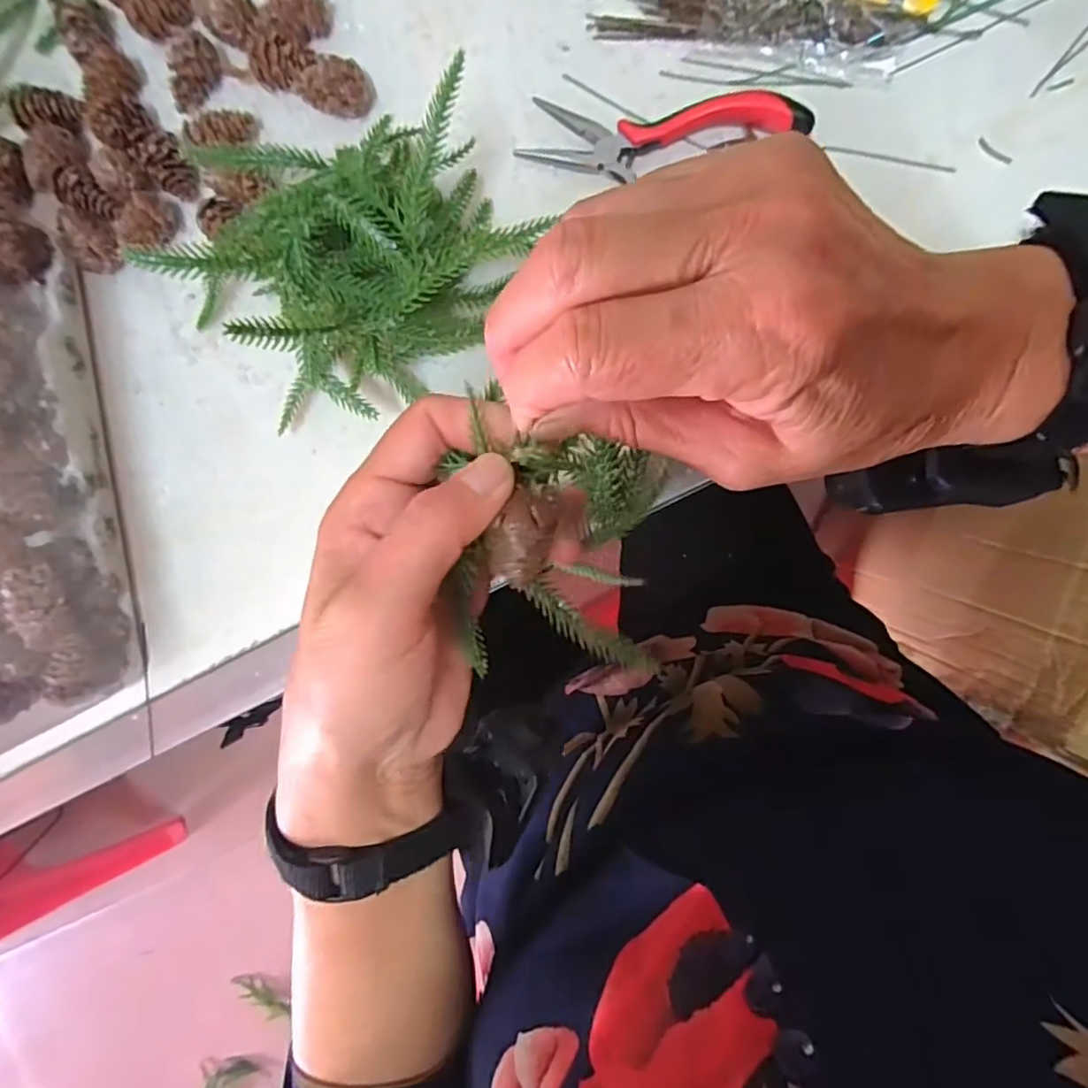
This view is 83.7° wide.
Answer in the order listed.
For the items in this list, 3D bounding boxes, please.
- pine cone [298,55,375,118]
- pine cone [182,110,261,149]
[{"bbox_3d":[-0.101,-0.222,0.299,0.031,0.022,0.019,9,94,7],"label":"pine cone"},{"bbox_3d":[-0.160,-0.207,0.306,0.036,0.012,0.017,-28,90,-26],"label":"pine cone"}]

